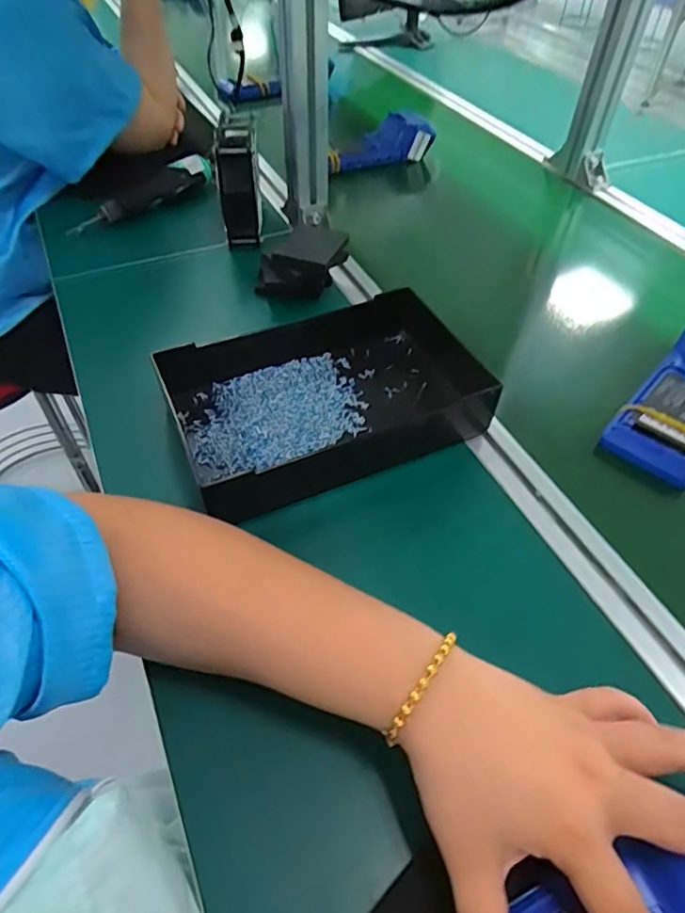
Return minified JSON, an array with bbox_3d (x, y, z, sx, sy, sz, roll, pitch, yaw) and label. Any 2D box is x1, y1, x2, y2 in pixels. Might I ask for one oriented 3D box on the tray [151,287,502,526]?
[{"bbox_3d":[-0.008,-0.056,0.504,0.269,0.057,0.169,-19,53,-16],"label":"tray"}]

